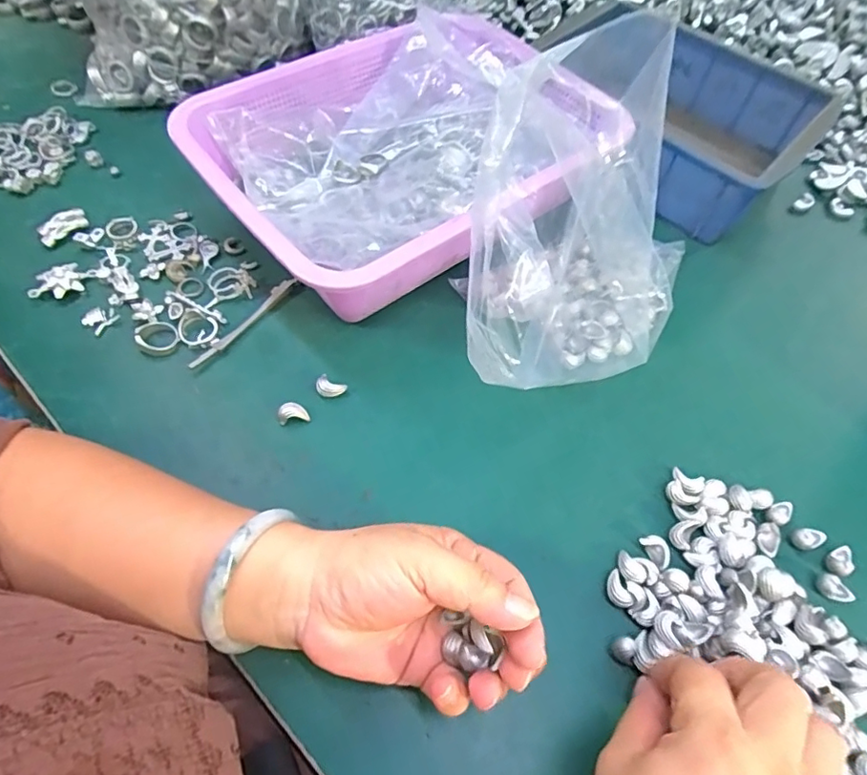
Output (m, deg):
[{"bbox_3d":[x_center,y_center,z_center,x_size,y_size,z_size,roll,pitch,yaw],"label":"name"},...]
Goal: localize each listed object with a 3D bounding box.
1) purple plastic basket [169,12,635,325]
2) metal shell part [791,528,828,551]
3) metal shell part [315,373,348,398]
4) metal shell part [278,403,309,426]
[{"bbox_3d":[-0.025,-0.177,0.421,0.286,0.082,0.230,-32,66,-19],"label":"purple plastic basket"},{"bbox_3d":[0.228,0.091,0.322,0.020,0.006,0.012,-14,61,-10],"label":"metal shell part"},{"bbox_3d":[-0.070,0.001,0.359,0.019,0.011,0.013,22,61,10],"label":"metal shell part"},{"bbox_3d":[-0.091,0.017,0.344,0.020,0.013,0.010,-7,60,-6],"label":"metal shell part"}]

